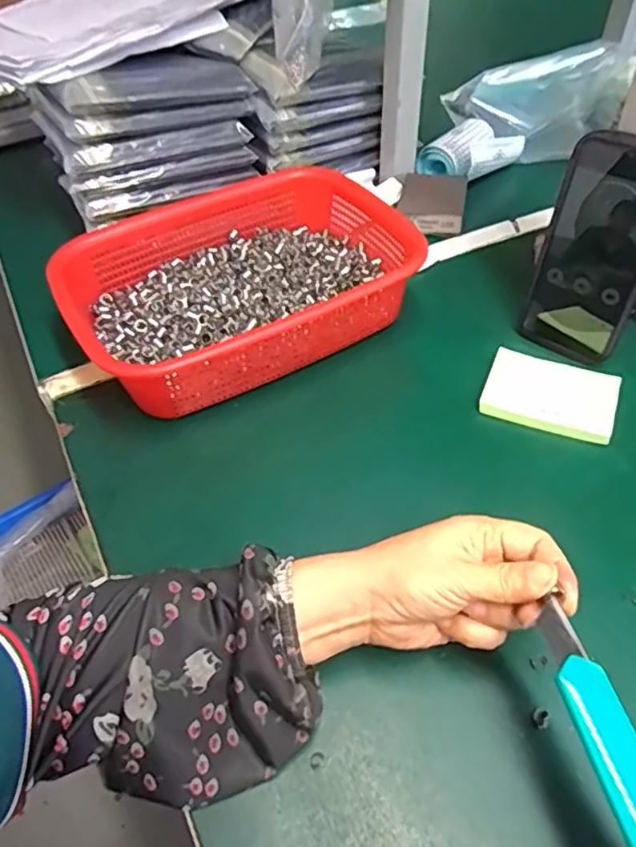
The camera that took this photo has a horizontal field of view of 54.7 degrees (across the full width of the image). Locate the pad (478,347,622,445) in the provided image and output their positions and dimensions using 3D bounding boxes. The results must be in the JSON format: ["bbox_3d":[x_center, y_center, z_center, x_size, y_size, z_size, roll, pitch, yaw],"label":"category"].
[{"bbox_3d":[0.179,-0.023,0.476,0.095,0.009,0.069,16,51,17],"label":"pad"}]

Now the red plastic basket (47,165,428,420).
[{"bbox_3d":[-0.064,-0.120,0.535,0.280,0.074,0.210,-25,52,-19],"label":"red plastic basket"}]

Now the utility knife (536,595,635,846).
[{"bbox_3d":[0.126,0.144,0.243,0.023,0.010,0.139,-11,52,-7],"label":"utility knife"}]

